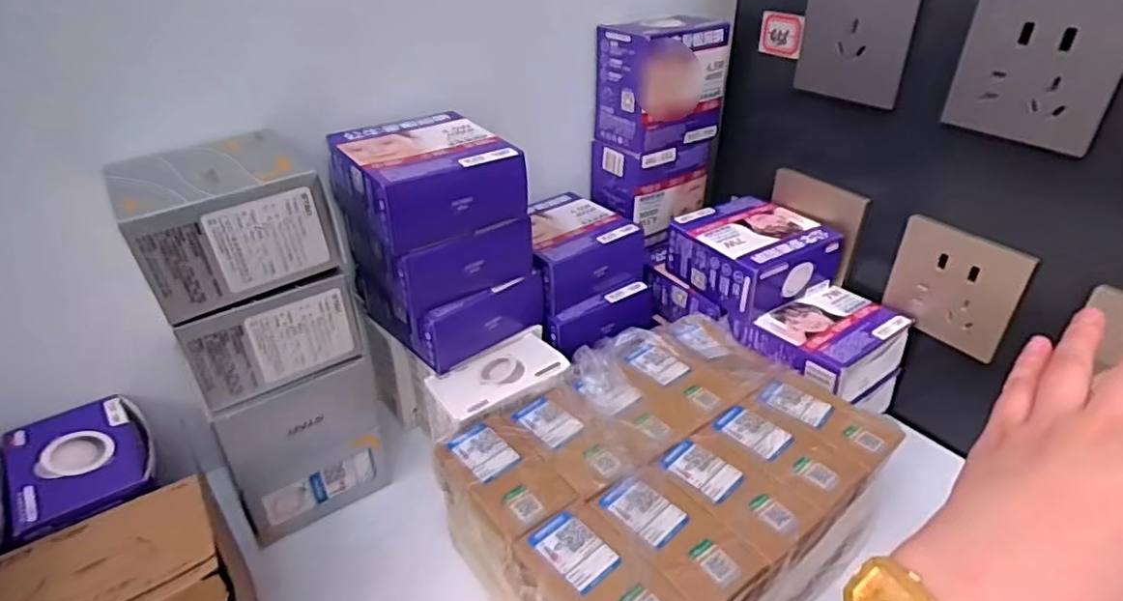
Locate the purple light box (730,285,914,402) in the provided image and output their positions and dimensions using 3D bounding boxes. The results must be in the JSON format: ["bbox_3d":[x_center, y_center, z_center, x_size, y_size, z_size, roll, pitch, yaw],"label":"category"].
[{"bbox_3d":[0.206,0.032,0.502,0.109,0.045,0.093,-20,38,-27],"label":"purple light box"}]

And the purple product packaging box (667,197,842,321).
[{"bbox_3d":[0.160,-0.041,0.532,0.102,0.050,0.102,-19,37,-26],"label":"purple product packaging box"}]

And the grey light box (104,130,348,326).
[{"bbox_3d":[-0.196,-0.048,0.366,0.102,0.066,0.092,-27,41,-34],"label":"grey light box"}]

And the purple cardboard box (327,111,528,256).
[{"bbox_3d":[-0.091,-0.083,0.428,0.104,0.052,0.098,-19,37,-26],"label":"purple cardboard box"}]

